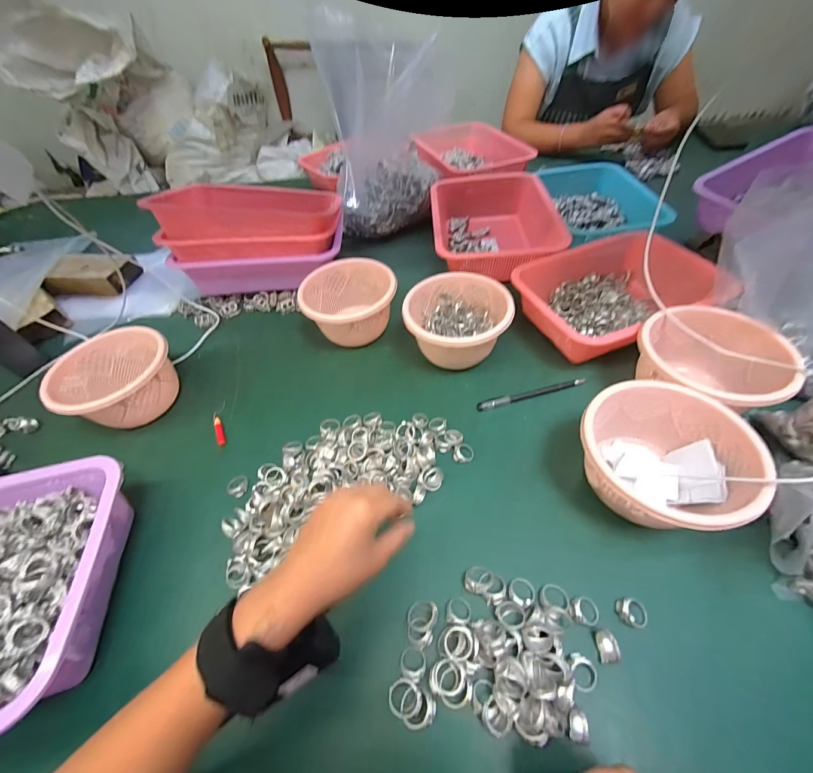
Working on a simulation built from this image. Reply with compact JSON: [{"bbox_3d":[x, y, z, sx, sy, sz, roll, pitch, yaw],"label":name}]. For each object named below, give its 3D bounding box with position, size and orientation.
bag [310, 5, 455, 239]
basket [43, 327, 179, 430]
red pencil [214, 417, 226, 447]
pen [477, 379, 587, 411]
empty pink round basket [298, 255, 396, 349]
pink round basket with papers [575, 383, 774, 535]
[{"bbox_3d":[-0.041,-0.491,0.685,0.222,0.308,0.147,-7,51,0],"label":"bag"},{"bbox_3d":[-0.413,-0.005,0.496,0.164,0.088,0.140,18,56,19],"label":"basket"},{"bbox_3d":[-0.258,0.062,0.476,0.009,0.008,0.051,-27,54,-14],"label":"red pencil"},{"bbox_3d":[0.170,0.010,0.468,0.151,0.009,0.012,-14,52,-5],"label":"pen"},{"bbox_3d":[-0.085,-0.130,0.558,0.141,0.085,0.135,-3,52,4],"label":"empty pink round basket"},{"bbox_3d":[0.246,0.077,0.350,0.145,0.086,0.139,-3,52,4],"label":"pink round basket with papers"}]

